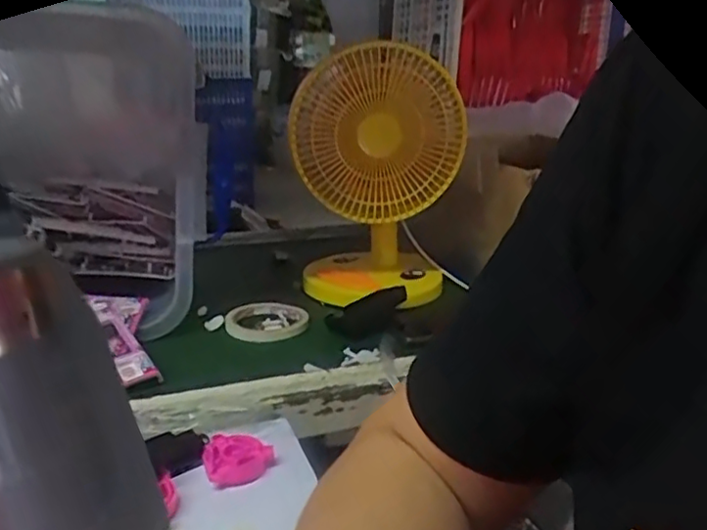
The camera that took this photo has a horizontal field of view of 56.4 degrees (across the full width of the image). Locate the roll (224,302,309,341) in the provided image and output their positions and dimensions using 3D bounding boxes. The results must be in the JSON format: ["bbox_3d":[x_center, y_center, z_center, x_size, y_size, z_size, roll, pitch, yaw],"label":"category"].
[{"bbox_3d":[-0.107,0.070,0.802,0.096,0.021,0.096,0,18,0],"label":"roll"}]

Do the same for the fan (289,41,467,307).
[{"bbox_3d":[0.020,-0.114,0.889,0.212,0.351,0.160,-2,20,-9],"label":"fan"}]

